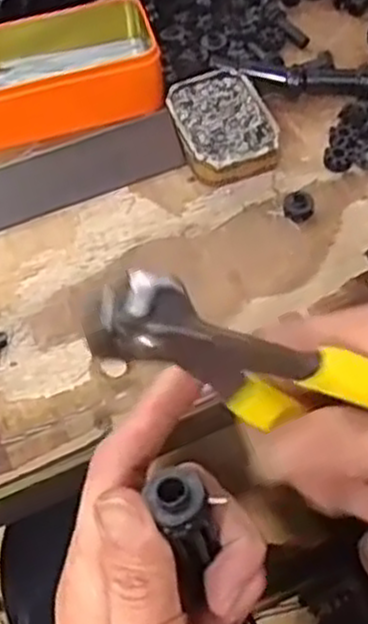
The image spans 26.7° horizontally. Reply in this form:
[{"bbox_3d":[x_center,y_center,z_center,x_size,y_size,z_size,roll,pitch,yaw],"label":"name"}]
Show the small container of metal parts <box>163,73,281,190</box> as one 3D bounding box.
[{"bbox_3d":[0.027,-0.126,0.527,0.061,0.019,0.089,-20,59,-8],"label":"small container of metal parts"}]

